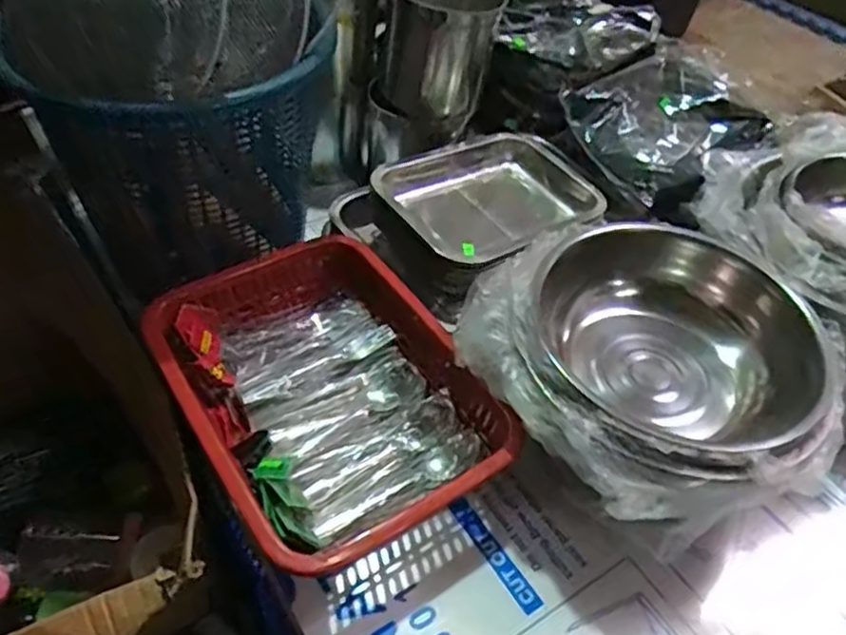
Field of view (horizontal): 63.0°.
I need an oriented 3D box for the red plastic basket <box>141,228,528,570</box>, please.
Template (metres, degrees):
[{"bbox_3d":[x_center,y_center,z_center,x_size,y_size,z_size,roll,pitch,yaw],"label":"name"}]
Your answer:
[{"bbox_3d":[-0.089,0.072,0.678,0.257,0.098,0.330,-28,55,-24],"label":"red plastic basket"}]

